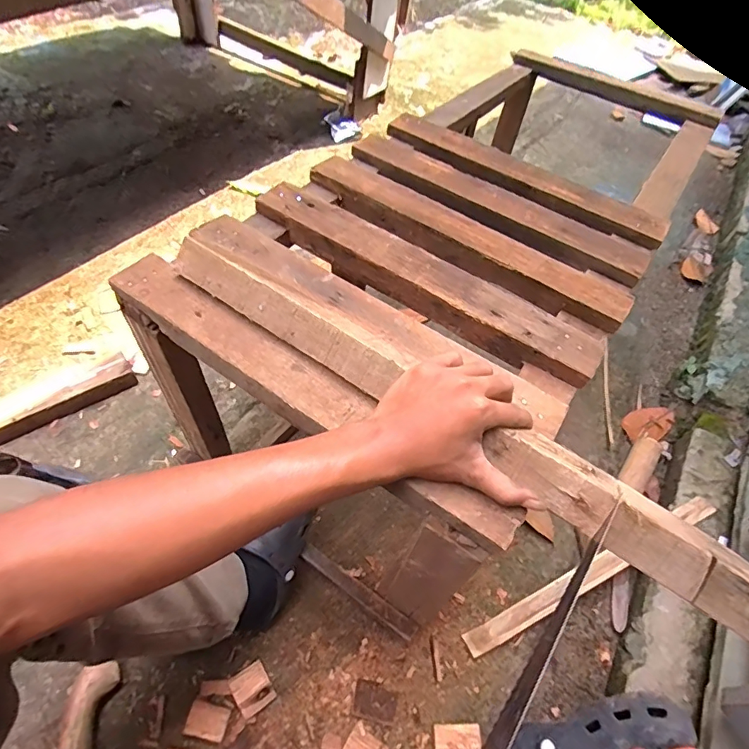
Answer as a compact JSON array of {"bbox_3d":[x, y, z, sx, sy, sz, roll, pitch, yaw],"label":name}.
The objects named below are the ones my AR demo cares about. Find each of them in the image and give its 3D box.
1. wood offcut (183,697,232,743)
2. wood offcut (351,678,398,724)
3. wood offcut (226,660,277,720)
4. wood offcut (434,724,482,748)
[{"bbox_3d":[-0.218,0.454,0.610,0.052,0.011,0.039,13,53,4],"label":"wood offcut"},{"bbox_3d":[0.002,0.455,0.646,0.062,0.007,0.042,12,53,3],"label":"wood offcut"},{"bbox_3d":[-0.168,0.432,0.636,0.047,0.015,0.054,-27,60,-24],"label":"wood offcut"},{"bbox_3d":[0.111,0.496,0.618,0.061,0.009,0.048,-5,41,2],"label":"wood offcut"}]

